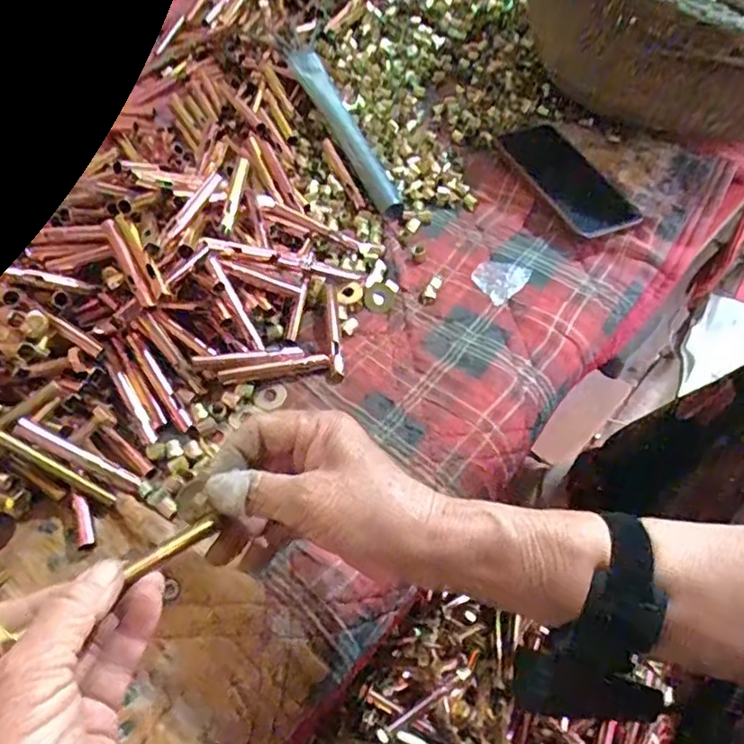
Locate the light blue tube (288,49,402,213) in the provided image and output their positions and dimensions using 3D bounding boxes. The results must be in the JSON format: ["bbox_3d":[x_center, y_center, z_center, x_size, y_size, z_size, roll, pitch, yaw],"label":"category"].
[{"bbox_3d":[-0.029,-0.244,0.585,0.032,0.016,0.208,-23,73,-18],"label":"light blue tube"}]

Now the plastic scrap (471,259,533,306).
[{"bbox_3d":[0.112,-0.083,0.523,0.043,0.007,0.050,38,61,22],"label":"plastic scrap"}]

